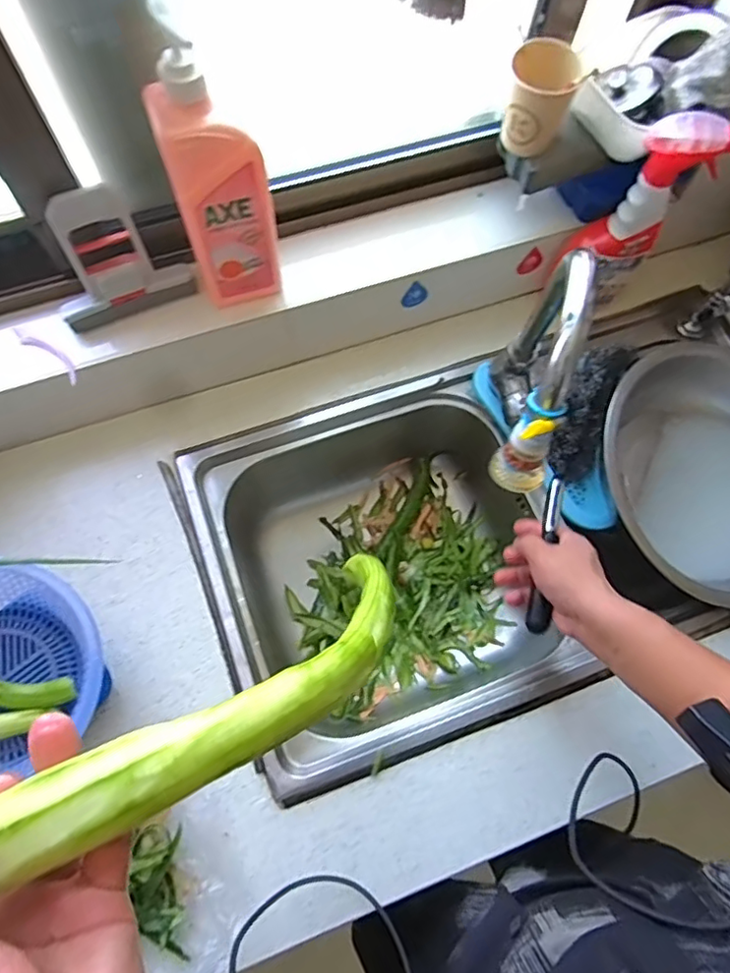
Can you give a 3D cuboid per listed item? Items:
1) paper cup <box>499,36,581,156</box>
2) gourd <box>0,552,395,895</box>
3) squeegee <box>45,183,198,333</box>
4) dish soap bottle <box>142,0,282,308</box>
[{"bbox_3d":[0.179,-0.400,0.610,0.062,0.075,0.069,14,71,3],"label":"paper cup"},{"bbox_3d":[-0.089,0.111,0.283,0.319,0.095,0.069,-23,72,-32],"label":"gourd"},{"bbox_3d":[-0.262,-0.240,0.607,0.135,0.127,0.028,-22,42,-9],"label":"squeegee"},{"bbox_3d":[-0.131,-0.276,0.530,0.082,0.271,0.046,-17,72,-7],"label":"dish soap bottle"}]

